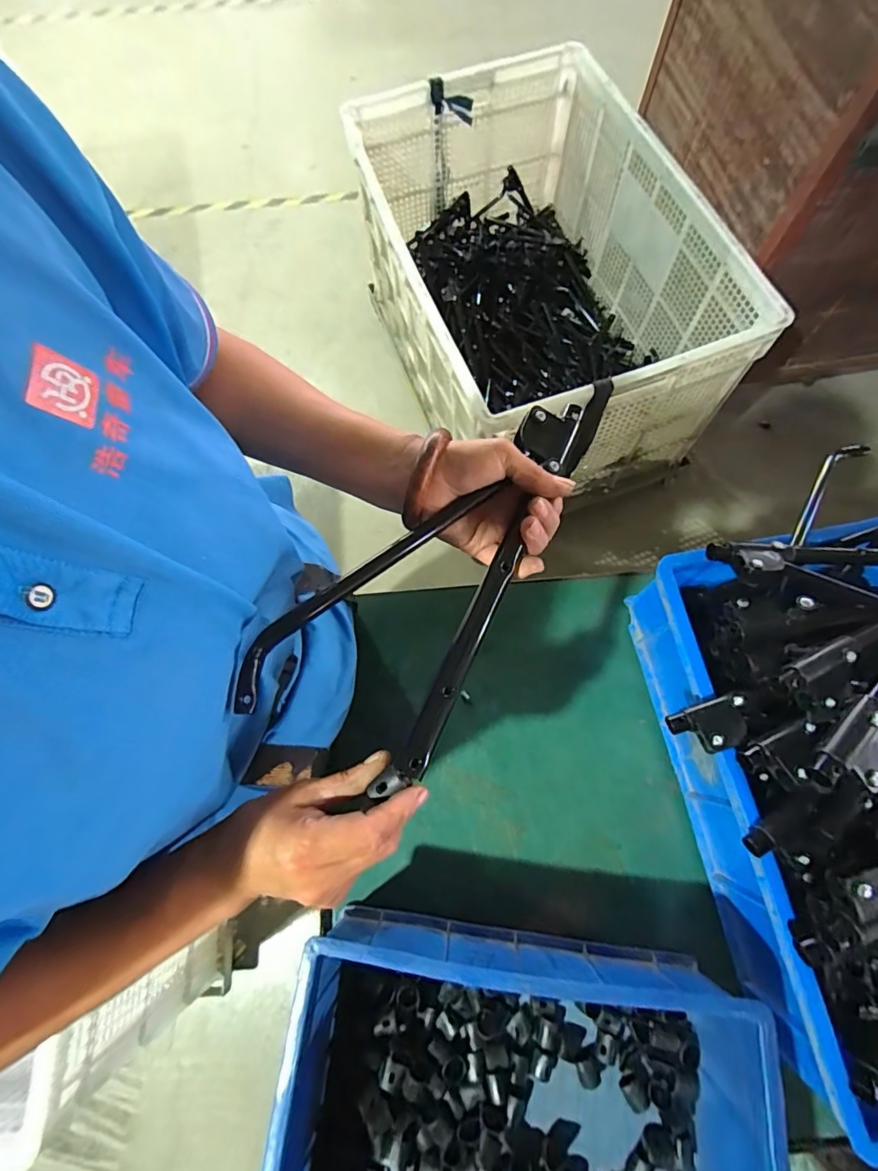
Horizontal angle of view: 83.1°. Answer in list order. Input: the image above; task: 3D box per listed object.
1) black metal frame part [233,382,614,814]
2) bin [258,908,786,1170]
[{"bbox_3d":[-0.010,-0.019,0.340,0.116,0.045,0.328,26,73,10],"label":"black metal frame part"},{"bbox_3d":[0.067,0.501,0.447,0.412,0.139,0.298,6,72,4],"label":"bin"}]

